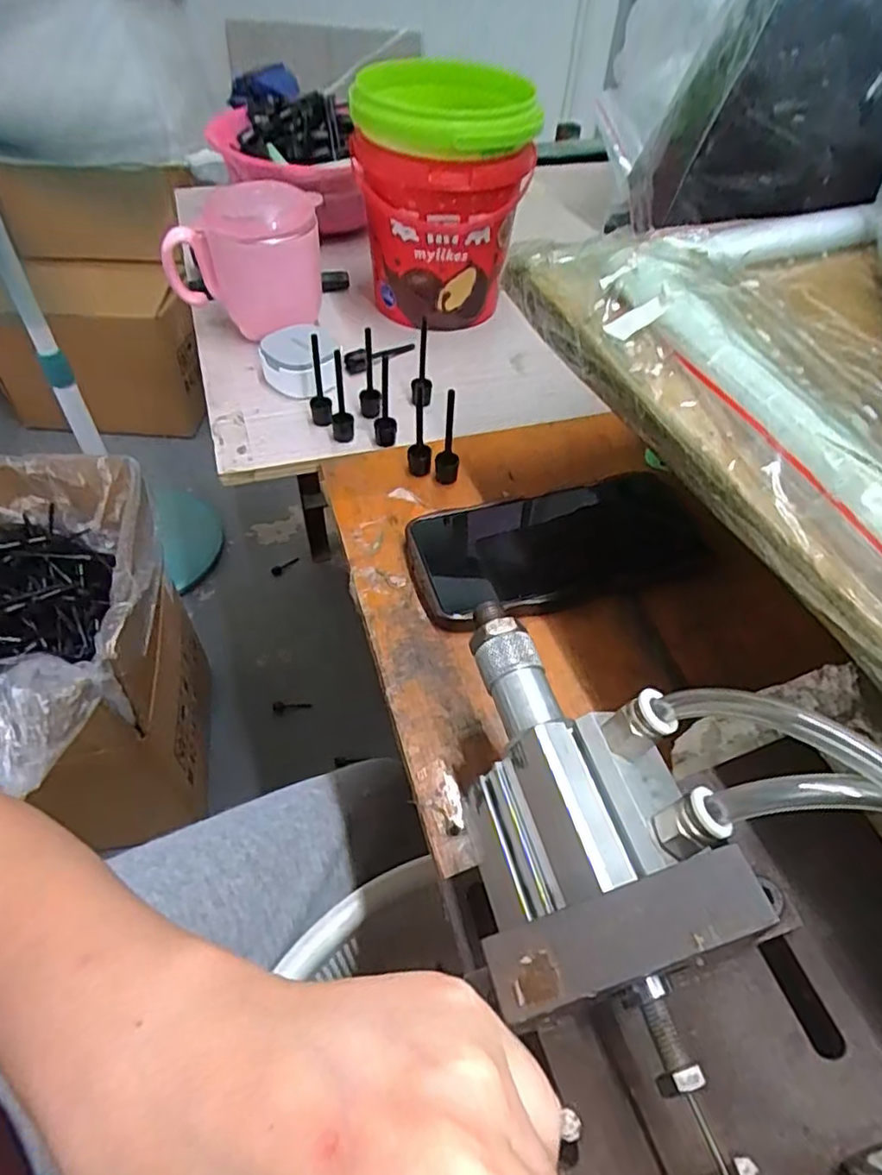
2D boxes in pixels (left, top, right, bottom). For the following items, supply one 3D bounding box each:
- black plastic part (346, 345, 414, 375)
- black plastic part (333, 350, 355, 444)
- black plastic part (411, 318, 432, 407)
[{"bbox_3d":[-0.046,-0.183,0.505,0.061,0.019,0.012,-26,57,-23],"label":"black plastic part"},{"bbox_3d":[-0.066,-0.124,0.421,0.013,0.060,0.016,-20,54,-18],"label":"black plastic part"},{"bbox_3d":[-0.013,-0.154,0.451,0.013,0.060,0.018,4,51,0],"label":"black plastic part"}]

